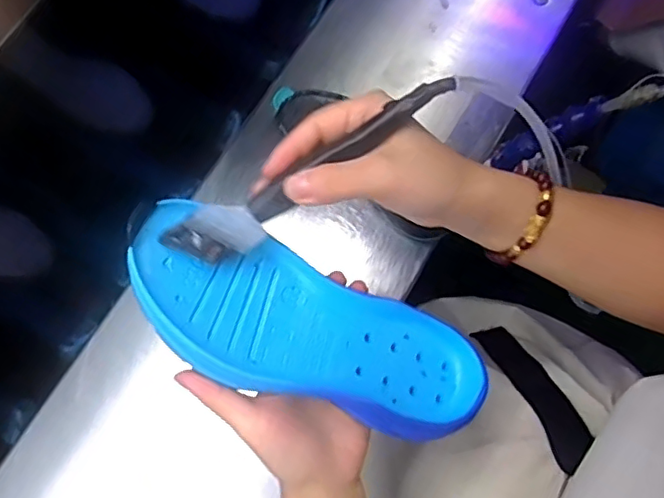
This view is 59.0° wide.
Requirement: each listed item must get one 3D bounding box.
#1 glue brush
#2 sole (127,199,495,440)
[{"bbox_3d":[-0.013,-0.043,0.318,0.172,0.025,0.026,-34,77,9],"label":"glue brush"},{"bbox_3d":[-0.012,0.049,0.348,0.218,0.026,0.080,24,74,-14],"label":"sole"}]

